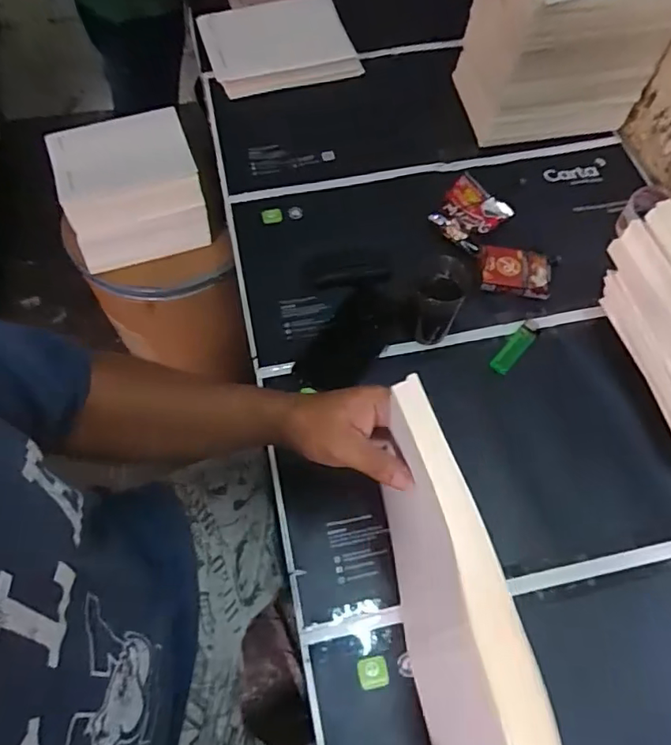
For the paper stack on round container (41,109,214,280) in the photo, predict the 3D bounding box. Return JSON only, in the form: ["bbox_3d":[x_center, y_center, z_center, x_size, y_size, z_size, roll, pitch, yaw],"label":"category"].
[{"bbox_3d":[-0.356,-0.322,0.958,0.233,0.047,0.246,-17,98,-1],"label":"paper stack on round container"}]

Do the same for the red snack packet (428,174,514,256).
[{"bbox_3d":[0.180,-0.215,0.730,0.078,0.025,0.102,36,67,18],"label":"red snack packet"}]

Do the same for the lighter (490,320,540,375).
[{"bbox_3d":[0.218,-0.033,0.654,0.023,0.012,0.080,36,68,18],"label":"lighter"}]

